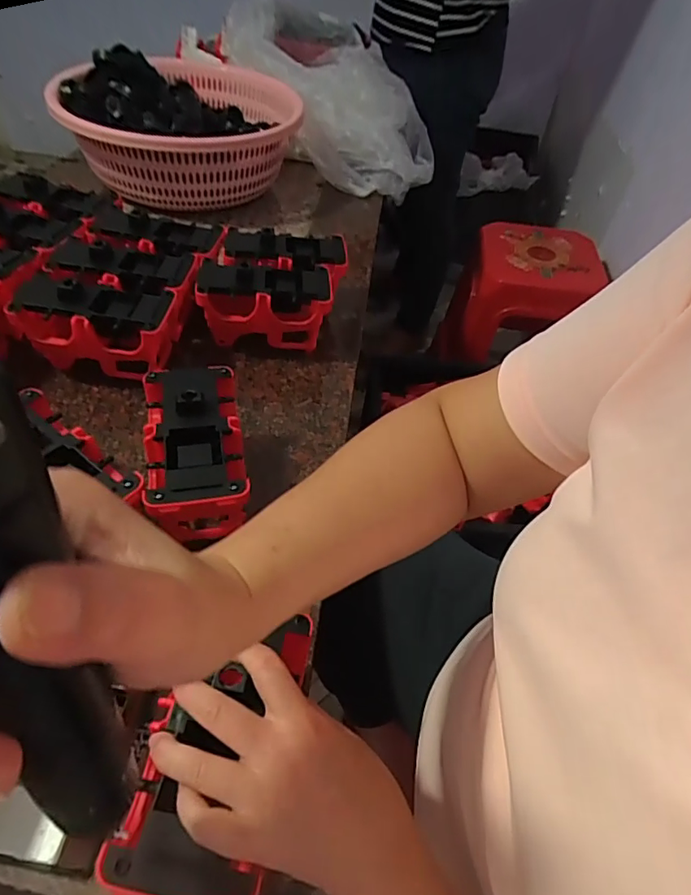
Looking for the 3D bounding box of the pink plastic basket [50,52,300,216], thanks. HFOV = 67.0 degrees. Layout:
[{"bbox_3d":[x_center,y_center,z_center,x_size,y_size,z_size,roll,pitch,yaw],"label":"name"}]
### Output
[{"bbox_3d":[-0.262,-0.533,0.865,0.341,0.137,0.358,12,49,4],"label":"pink plastic basket"}]

